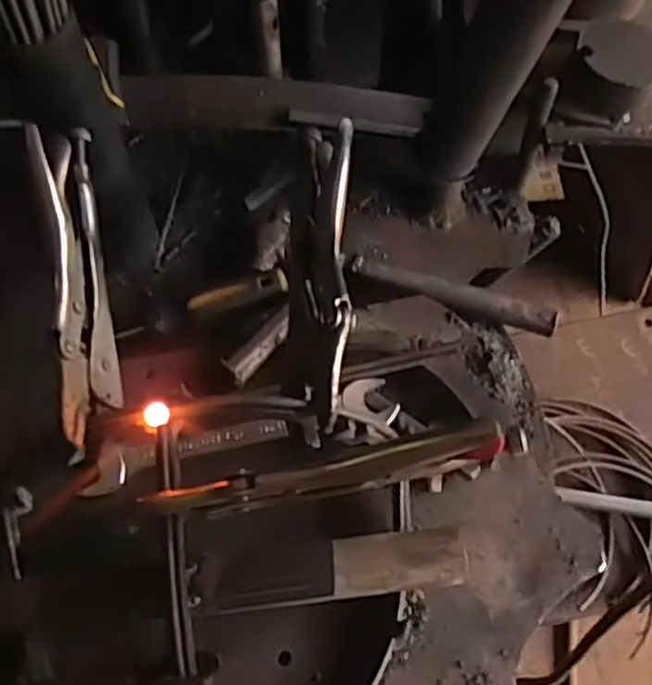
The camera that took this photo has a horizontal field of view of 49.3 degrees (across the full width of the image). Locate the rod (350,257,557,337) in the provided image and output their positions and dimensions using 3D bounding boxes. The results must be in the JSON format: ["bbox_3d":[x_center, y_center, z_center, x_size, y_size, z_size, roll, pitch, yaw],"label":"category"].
[{"bbox_3d":[0.095,-0.036,0.537,0.156,0.013,0.015,18,66,7],"label":"rod"}]

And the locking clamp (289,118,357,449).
[{"bbox_3d":[-0.004,-0.045,0.427,0.035,0.050,0.210,1,65,-1],"label":"locking clamp"}]

